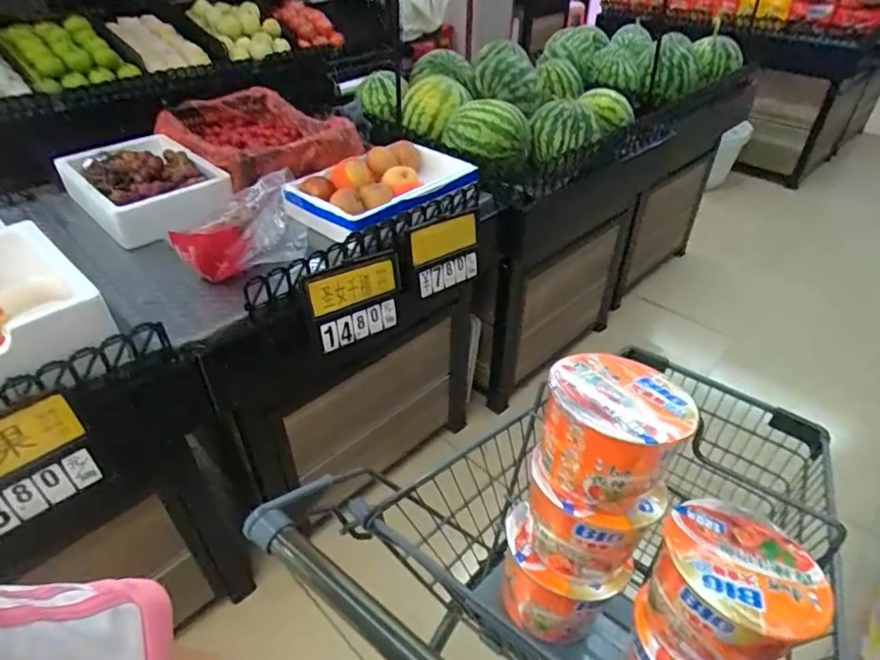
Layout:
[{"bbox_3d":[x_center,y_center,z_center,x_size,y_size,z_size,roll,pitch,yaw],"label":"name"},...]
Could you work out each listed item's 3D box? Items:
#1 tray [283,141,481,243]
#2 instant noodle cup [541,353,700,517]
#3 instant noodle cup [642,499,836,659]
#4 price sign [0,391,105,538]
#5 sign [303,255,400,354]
[{"bbox_3d":[-0.134,-0.321,1.179,0.233,0.094,0.400,30,47,32],"label":"tray"},{"bbox_3d":[0.179,0.098,0.553,0.130,0.106,0.142,0,39,0],"label":"instant noodle cup"},{"bbox_3d":[0.286,0.254,0.530,0.146,0.103,0.136,0,39,0],"label":"instant noodle cup"},{"bbox_3d":[-0.579,0.195,0.715,0.197,0.149,0.007,-31,29,-32],"label":"price sign"},{"bbox_3d":[-0.155,-0.055,1.049,0.219,0.153,0.026,-23,26,-36],"label":"sign"}]

